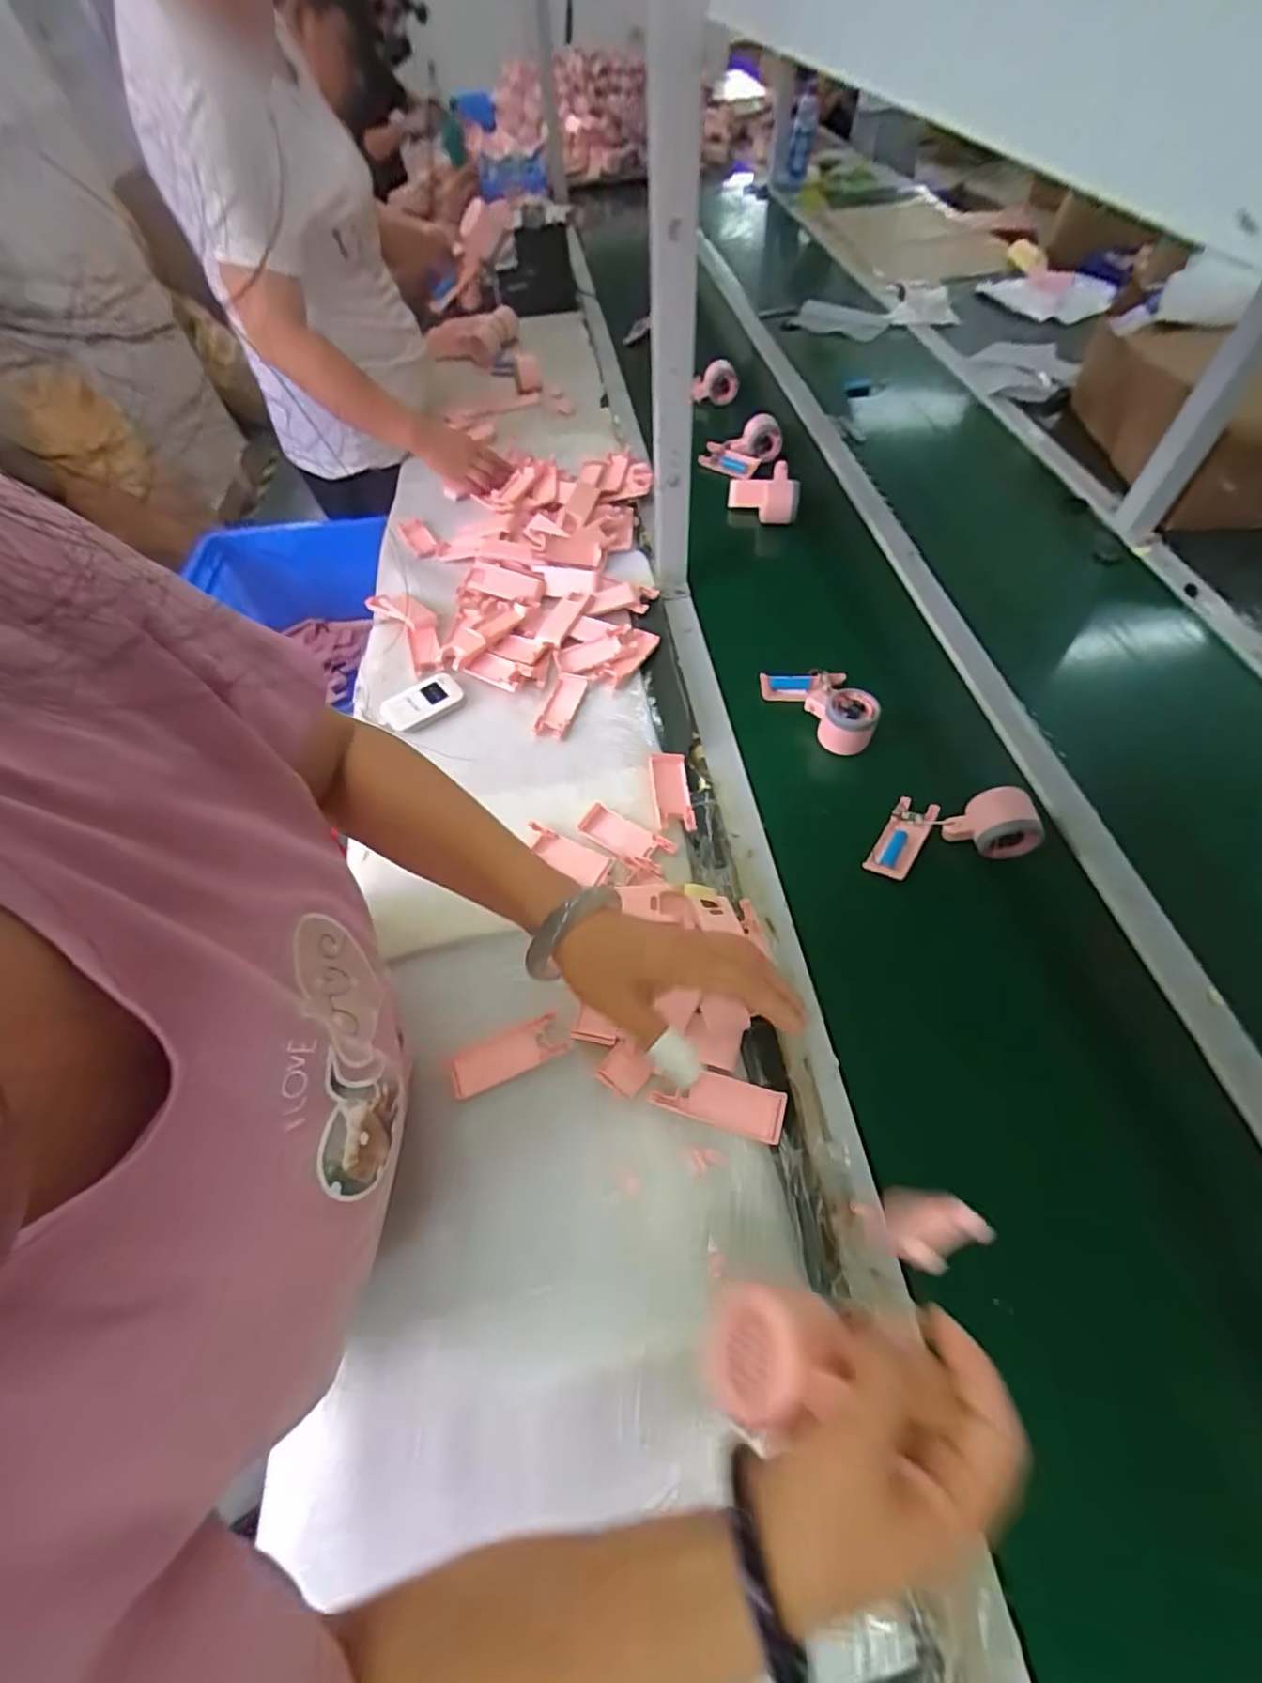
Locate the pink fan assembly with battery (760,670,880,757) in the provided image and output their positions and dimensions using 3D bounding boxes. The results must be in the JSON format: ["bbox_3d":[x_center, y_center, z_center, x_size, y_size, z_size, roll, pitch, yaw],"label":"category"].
[{"bbox_3d":[0.236,-0.168,0.722,0.093,0.057,0.161,-24,47,-13],"label":"pink fan assembly with battery"}]

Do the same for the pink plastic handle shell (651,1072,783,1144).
[{"bbox_3d":[0.071,0.211,0.490,0.101,0.011,0.039,13,59,12],"label":"pink plastic handle shell"}]

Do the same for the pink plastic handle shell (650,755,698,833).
[{"bbox_3d":[0.044,-0.057,0.655,0.040,0.017,0.103,-6,57,0],"label":"pink plastic handle shell"}]

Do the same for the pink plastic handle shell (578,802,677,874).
[{"bbox_3d":[-0.008,-0.003,0.626,0.102,0.012,0.044,30,64,21],"label":"pink plastic handle shell"}]

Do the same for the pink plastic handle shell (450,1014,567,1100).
[{"bbox_3d":[-0.107,0.187,0.522,0.095,0.007,0.035,-22,59,-10],"label":"pink plastic handle shell"}]

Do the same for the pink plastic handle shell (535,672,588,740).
[{"bbox_3d":[-0.086,-0.169,0.742,0.037,0.010,0.102,11,59,11],"label":"pink plastic handle shell"}]

